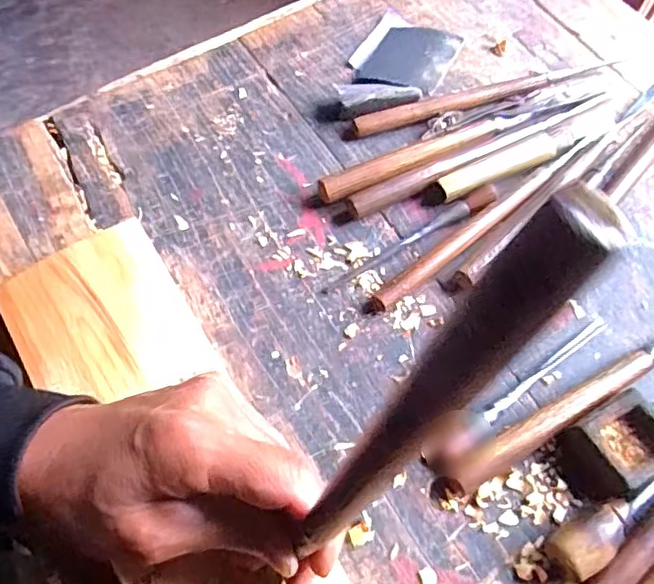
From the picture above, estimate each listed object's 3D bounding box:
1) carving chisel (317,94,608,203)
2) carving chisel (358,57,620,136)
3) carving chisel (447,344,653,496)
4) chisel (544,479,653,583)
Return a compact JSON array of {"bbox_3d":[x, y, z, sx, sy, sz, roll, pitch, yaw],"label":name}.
[{"bbox_3d":[0.107,-0.115,0.451,0.240,0.018,0.019,-22,66,-12],"label":"carving chisel"},{"bbox_3d":[0.133,-0.160,0.478,0.232,0.011,0.017,-17,66,-9],"label":"carving chisel"},{"bbox_3d":[0.178,0.057,0.373,0.243,0.015,0.017,-28,68,-14],"label":"carving chisel"},{"bbox_3d":[0.207,0.103,0.345,0.194,0.025,0.027,-29,68,-14],"label":"chisel"}]

